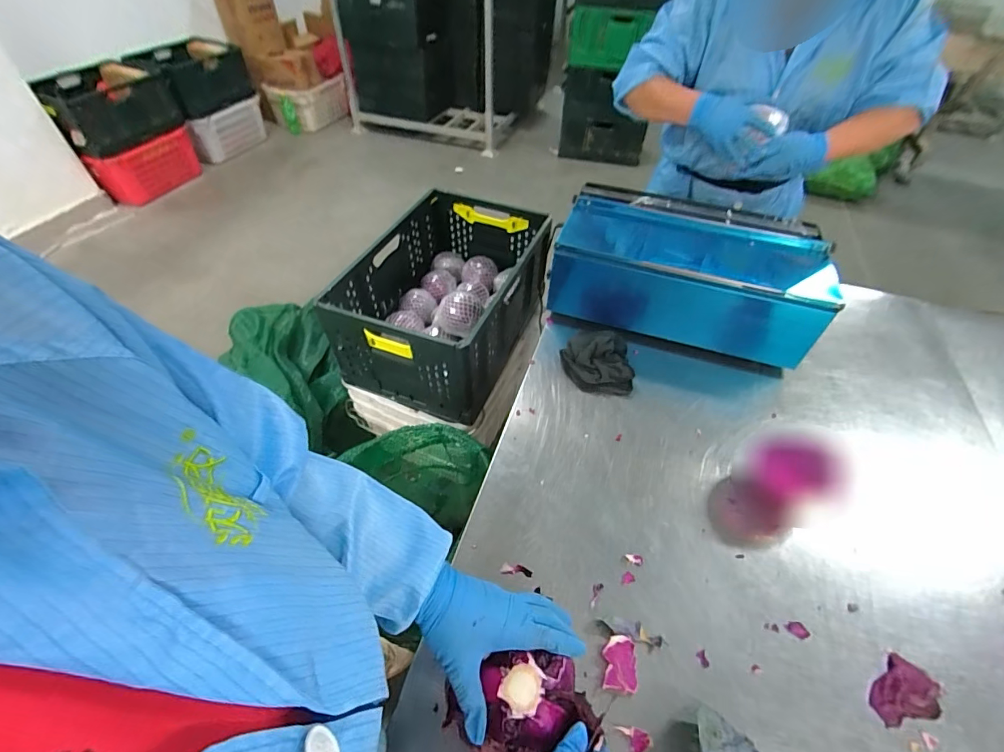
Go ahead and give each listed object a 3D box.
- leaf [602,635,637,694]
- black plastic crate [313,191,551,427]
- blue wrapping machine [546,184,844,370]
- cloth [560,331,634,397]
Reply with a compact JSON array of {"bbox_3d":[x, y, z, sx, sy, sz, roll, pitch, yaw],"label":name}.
[{"bbox_3d":[0.140,0.342,0.517,0.039,0.010,0.056,8,50,3],"label":"leaf"},{"bbox_3d":[-0.160,-0.244,1.254,0.458,0.273,0.619,17,51,13],"label":"black plastic crate"},{"bbox_3d":[0.385,-0.216,0.907,0.521,0.168,0.278,16,51,10],"label":"blue wrapping machine"},{"bbox_3d":[0.181,-0.033,0.823,0.128,0.048,0.144,-1,50,-5],"label":"cloth"}]

